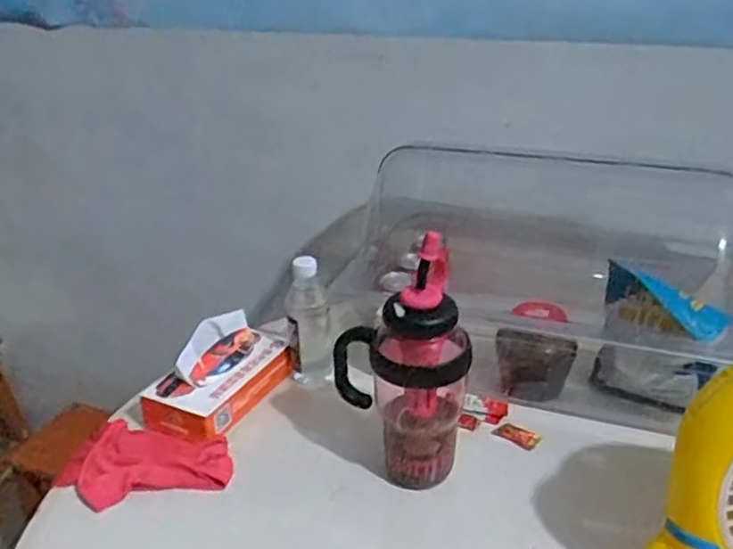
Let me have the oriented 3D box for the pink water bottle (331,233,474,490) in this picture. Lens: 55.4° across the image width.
[{"bbox_3d":[0.039,0.109,0.781,0.146,0.287,0.087,-1,25,-2],"label":"pink water bottle"}]

